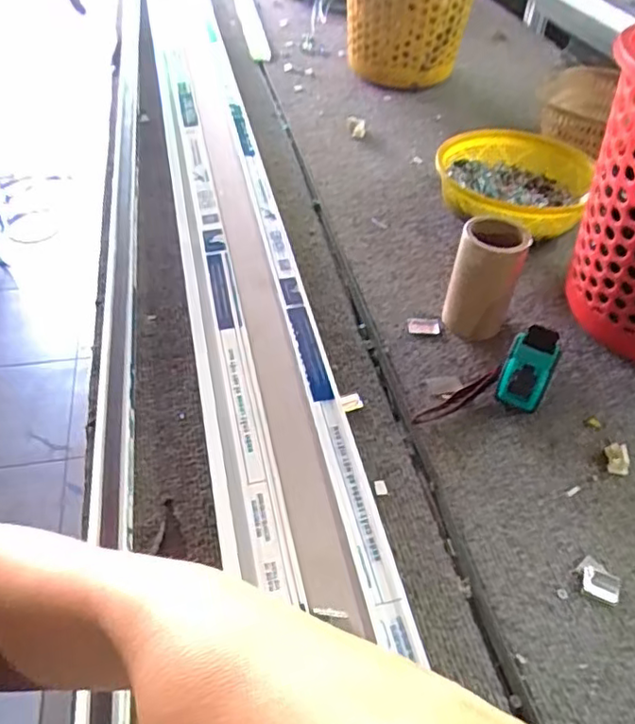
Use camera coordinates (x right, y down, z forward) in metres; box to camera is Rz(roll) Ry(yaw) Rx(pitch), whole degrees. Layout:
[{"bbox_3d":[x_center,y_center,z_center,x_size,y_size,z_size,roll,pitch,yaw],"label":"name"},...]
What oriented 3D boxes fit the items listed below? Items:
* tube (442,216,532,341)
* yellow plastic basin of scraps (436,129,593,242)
[{"bbox_3d":[0.152,-0.072,0.569,0.056,0.105,0.057,15,45,11],"label":"tube"},{"bbox_3d":[0.224,-0.207,0.741,0.162,0.062,0.198,17,45,13],"label":"yellow plastic basin of scraps"}]

